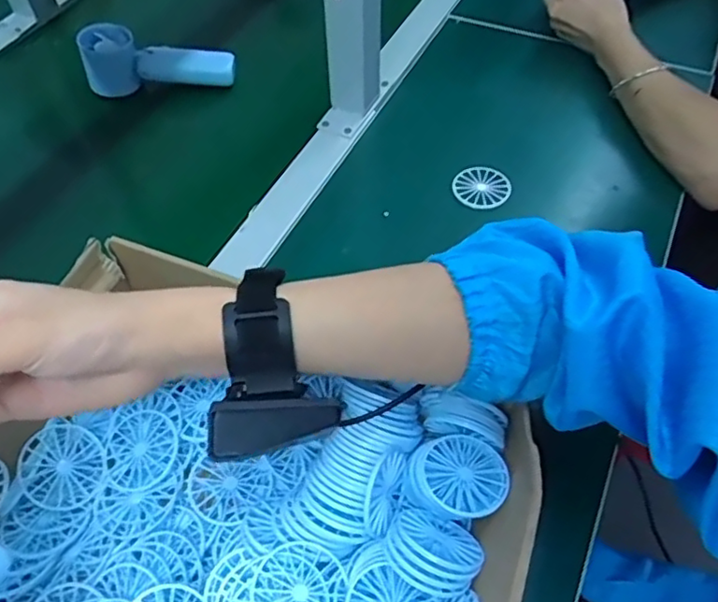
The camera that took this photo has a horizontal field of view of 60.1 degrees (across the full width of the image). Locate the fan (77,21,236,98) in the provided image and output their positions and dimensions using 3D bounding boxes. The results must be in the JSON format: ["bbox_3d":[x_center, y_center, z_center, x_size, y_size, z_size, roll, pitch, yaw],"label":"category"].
[{"bbox_3d":[-0.208,-0.254,0.648,0.152,0.050,0.047,-6,55,-4],"label":"fan"}]

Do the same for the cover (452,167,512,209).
[{"bbox_3d":[0.110,-0.103,0.560,0.049,0.006,0.049,-29,54,-17],"label":"cover"}]

